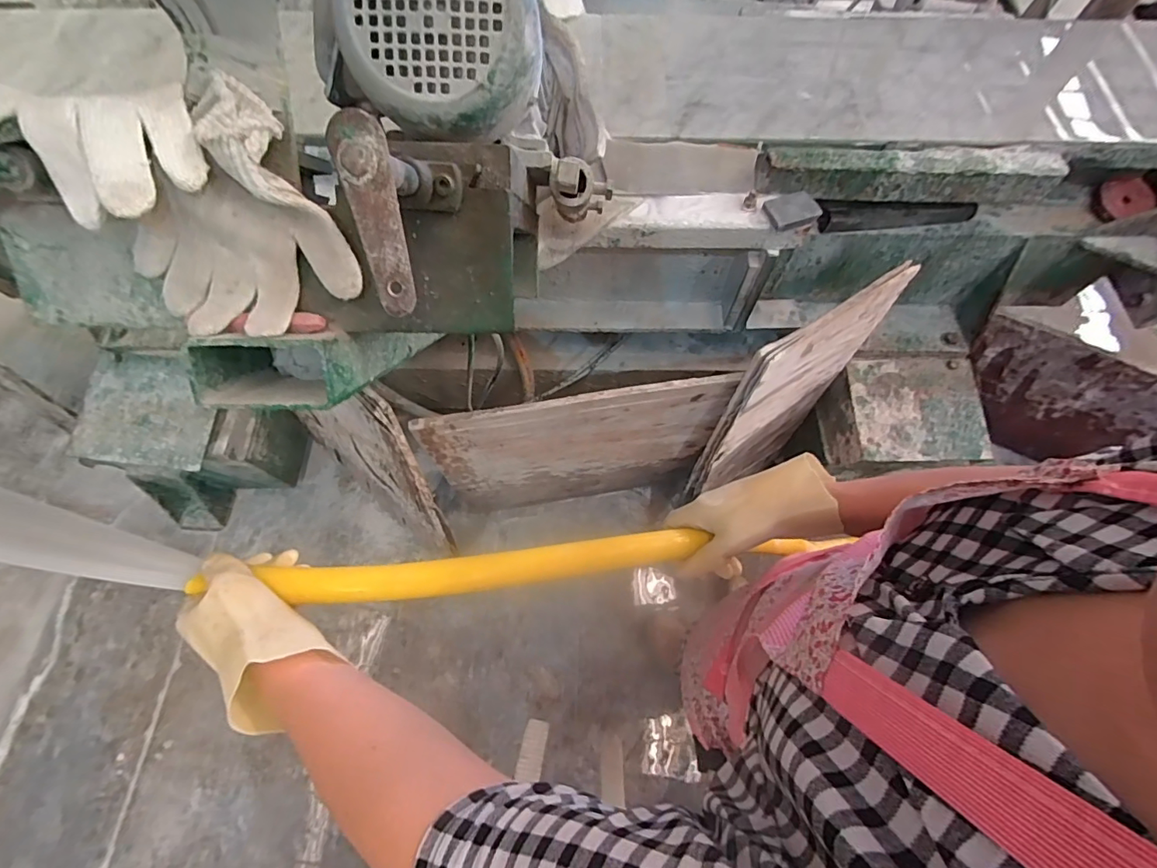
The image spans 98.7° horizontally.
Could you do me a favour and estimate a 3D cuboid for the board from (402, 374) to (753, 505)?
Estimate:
[{"bbox_3d":[0.005,0.046,1.001,0.522,0.537,0.020,-9,69,-4],"label":"board"}]

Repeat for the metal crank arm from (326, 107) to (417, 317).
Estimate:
[{"bbox_3d":[-0.102,-0.109,0.251,0.026,0.005,0.093,-12,108,-7],"label":"metal crank arm"}]

